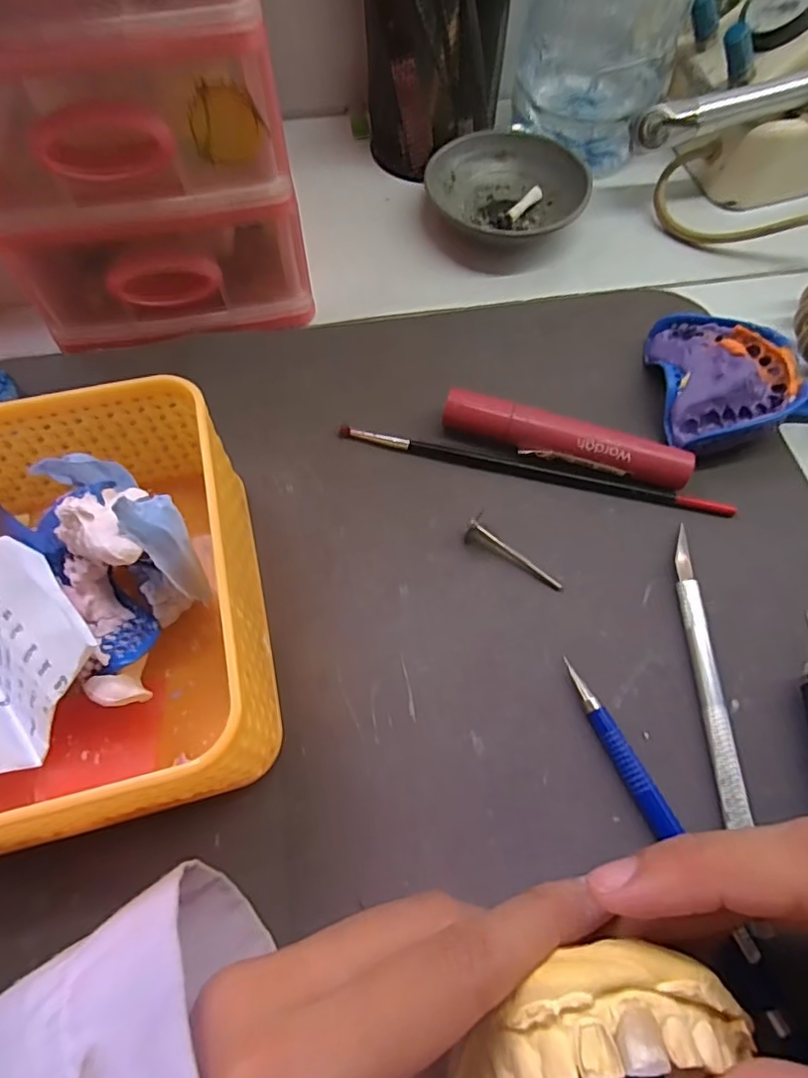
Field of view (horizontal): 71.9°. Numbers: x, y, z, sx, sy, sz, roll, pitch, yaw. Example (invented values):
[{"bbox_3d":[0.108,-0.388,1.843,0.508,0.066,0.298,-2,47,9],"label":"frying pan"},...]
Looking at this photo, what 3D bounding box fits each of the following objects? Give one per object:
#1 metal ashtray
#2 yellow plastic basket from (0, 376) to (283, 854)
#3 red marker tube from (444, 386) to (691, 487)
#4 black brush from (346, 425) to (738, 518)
[{"bbox_3d":[0.058,-0.195,0.317,0.080,0.029,0.072,29,67,14],"label":"metal ashtray"},{"bbox_3d":[-0.117,0.022,0.183,0.132,0.069,0.141,-15,64,-7],"label":"yellow plastic basket"},{"bbox_3d":[0.069,-0.042,0.242,0.105,0.019,0.014,17,65,9],"label":"red marker tube"},{"bbox_3d":[0.055,-0.030,0.245,0.171,0.005,0.006,12,64,6],"label":"black brush"}]

